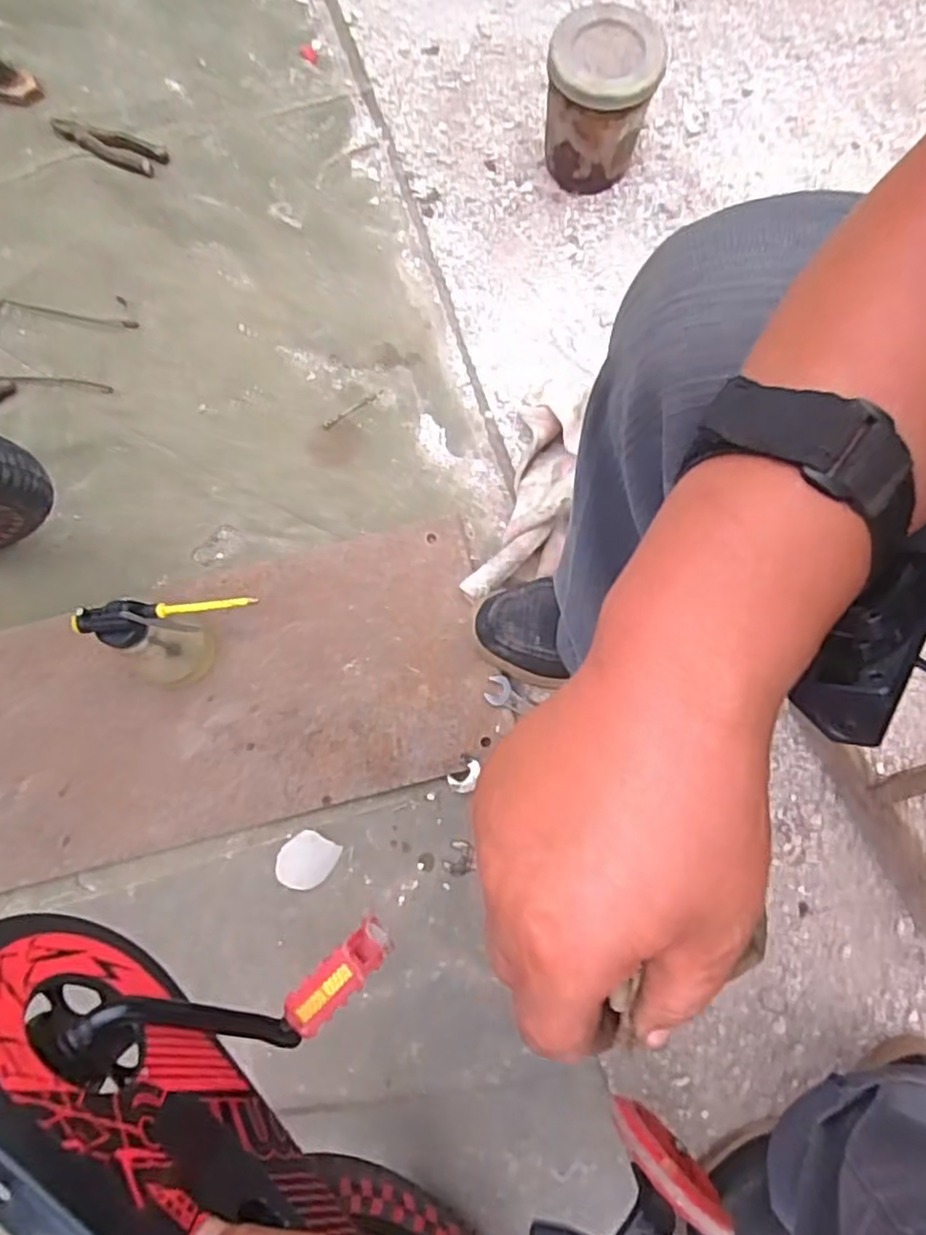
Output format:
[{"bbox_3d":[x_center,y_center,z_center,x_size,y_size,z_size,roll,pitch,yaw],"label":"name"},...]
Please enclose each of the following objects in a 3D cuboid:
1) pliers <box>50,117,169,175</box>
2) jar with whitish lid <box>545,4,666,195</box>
[{"bbox_3d":[-0.447,-0.597,0.884,0.152,0.009,0.052,27,78,8],"label":"pliers"},{"bbox_3d":[0.156,-0.602,0.834,0.121,0.152,0.137,4,76,2],"label":"jar with whitish lid"}]

